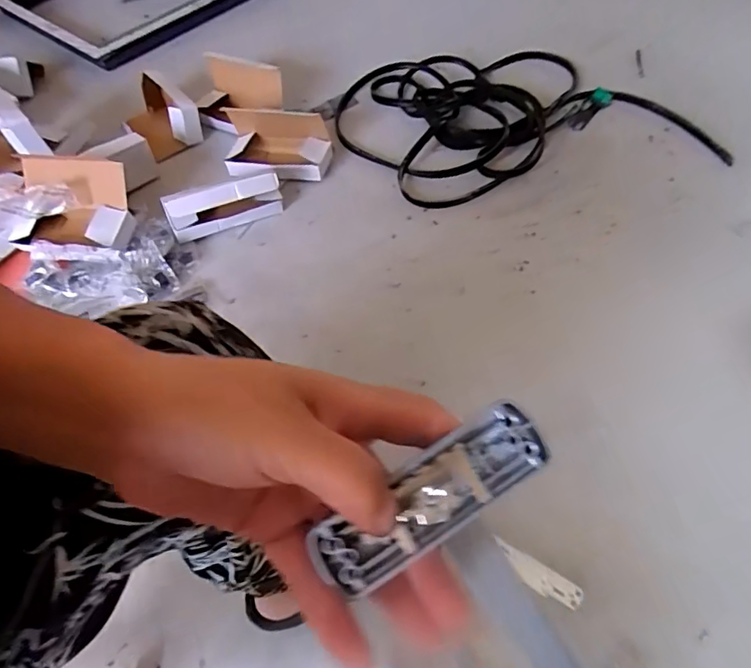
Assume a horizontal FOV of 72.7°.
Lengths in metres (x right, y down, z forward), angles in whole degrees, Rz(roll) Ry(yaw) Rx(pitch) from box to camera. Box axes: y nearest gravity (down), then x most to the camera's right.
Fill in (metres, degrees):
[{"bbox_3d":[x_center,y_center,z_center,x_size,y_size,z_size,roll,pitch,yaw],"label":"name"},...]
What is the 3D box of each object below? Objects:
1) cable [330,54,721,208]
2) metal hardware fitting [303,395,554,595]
[{"bbox_3d":[0.327,-0.512,1.184,0.809,0.051,0.513,-6,56,1],"label":"cable"},{"bbox_3d":[0.022,0.065,0.201,0.098,0.016,0.032,-36,97,-4],"label":"metal hardware fitting"}]

